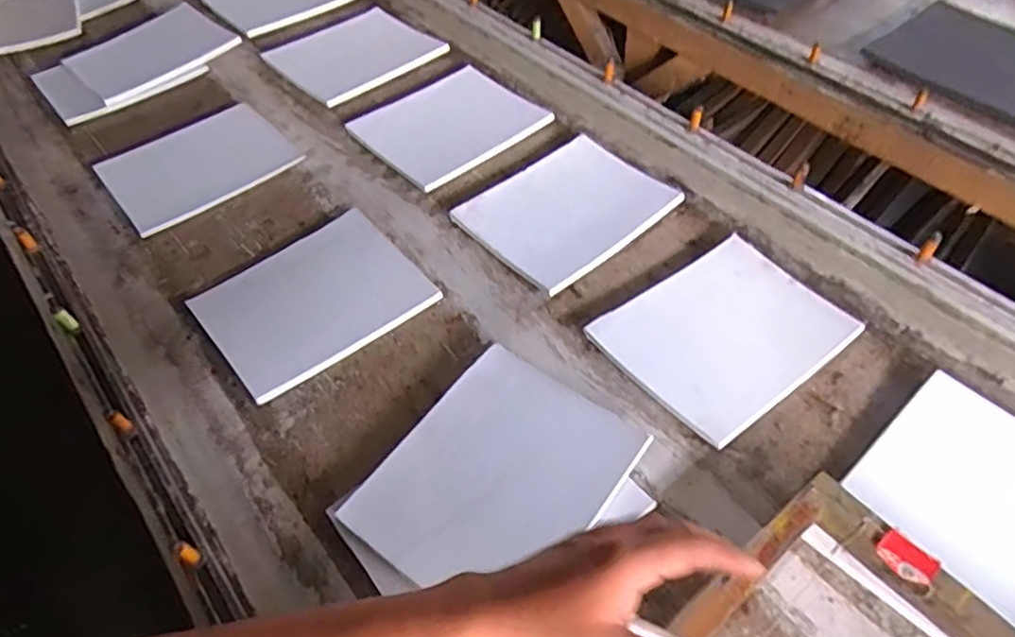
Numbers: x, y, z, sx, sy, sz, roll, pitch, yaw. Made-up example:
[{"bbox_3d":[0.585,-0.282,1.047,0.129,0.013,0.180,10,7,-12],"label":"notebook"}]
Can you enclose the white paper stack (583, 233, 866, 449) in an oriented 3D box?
[{"bbox_3d":[0.268,0.017,0.811,0.260,0.016,0.212,-34,61,-15],"label":"white paper stack"}]

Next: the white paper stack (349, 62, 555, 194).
[{"bbox_3d":[-0.100,-0.333,1.104,0.268,0.013,0.232,-37,59,-21],"label":"white paper stack"}]

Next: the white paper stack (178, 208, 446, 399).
[{"bbox_3d":[-0.261,-0.030,0.867,0.263,0.022,0.207,-35,59,-21],"label":"white paper stack"}]

